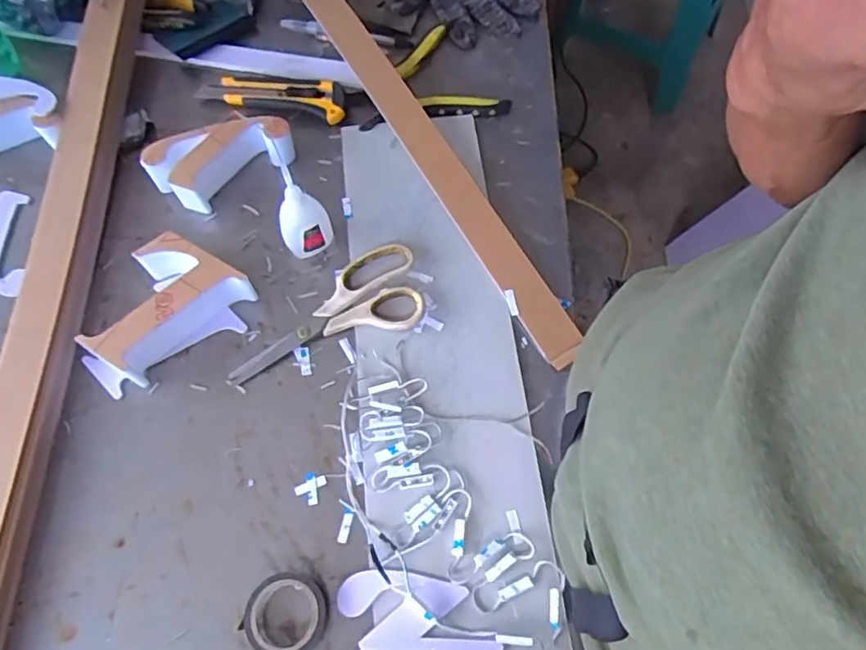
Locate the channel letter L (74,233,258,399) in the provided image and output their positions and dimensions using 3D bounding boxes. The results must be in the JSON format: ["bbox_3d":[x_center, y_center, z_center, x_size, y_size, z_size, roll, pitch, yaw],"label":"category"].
[{"bbox_3d":[-0.239,-0.016,0.542,0.147,0.049,0.092,-32,69,-13],"label":"channel letter L"}]

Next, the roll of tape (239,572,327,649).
[{"bbox_3d":[-0.107,0.211,0.450,0.056,0.019,0.055,0,65,1],"label":"roll of tape"}]

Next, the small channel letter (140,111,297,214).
[{"bbox_3d":[-0.205,-0.165,0.608,0.134,0.047,0.059,-34,69,-13],"label":"small channel letter"}]

